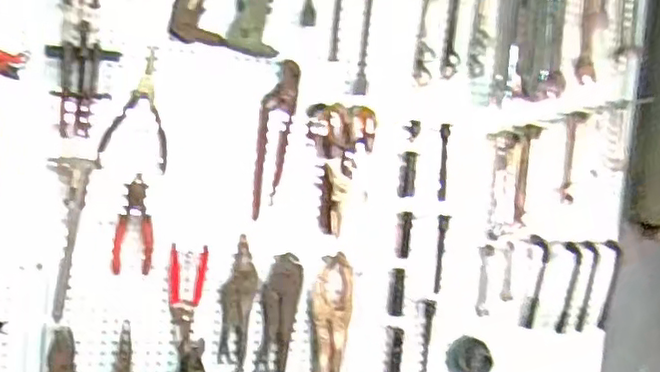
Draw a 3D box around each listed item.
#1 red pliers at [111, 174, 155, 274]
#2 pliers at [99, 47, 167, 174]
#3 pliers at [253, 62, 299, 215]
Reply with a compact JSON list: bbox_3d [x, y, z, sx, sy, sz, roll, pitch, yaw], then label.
[{"bbox_3d":[-0.278,0.057,0.907,0.053,0.137,0.015,5,6,-15],"label":"red pliers"},{"bbox_3d":[-0.266,-0.107,0.883,0.089,0.162,0.008,4,6,-19],"label":"pliers"},{"bbox_3d":[-0.079,-0.072,0.946,0.055,0.220,0.023,5,6,-18],"label":"pliers"}]

